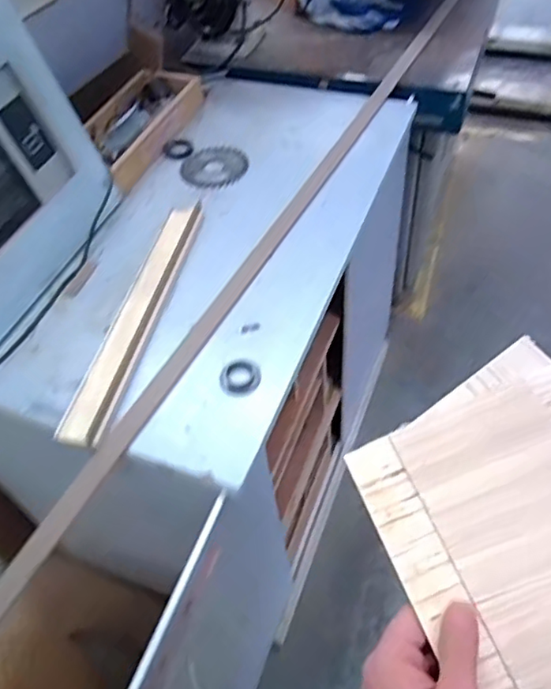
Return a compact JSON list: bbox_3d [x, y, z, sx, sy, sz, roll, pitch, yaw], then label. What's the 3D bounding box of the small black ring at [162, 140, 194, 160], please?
[{"bbox_3d":[-0.195,-0.393,1.171,0.061,0.010,0.071,-12,51,-4],"label":"small black ring"}]

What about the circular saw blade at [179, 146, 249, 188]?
[{"bbox_3d":[-0.122,-0.343,1.137,0.114,0.009,0.124,-1,56,2],"label":"circular saw blade"}]

